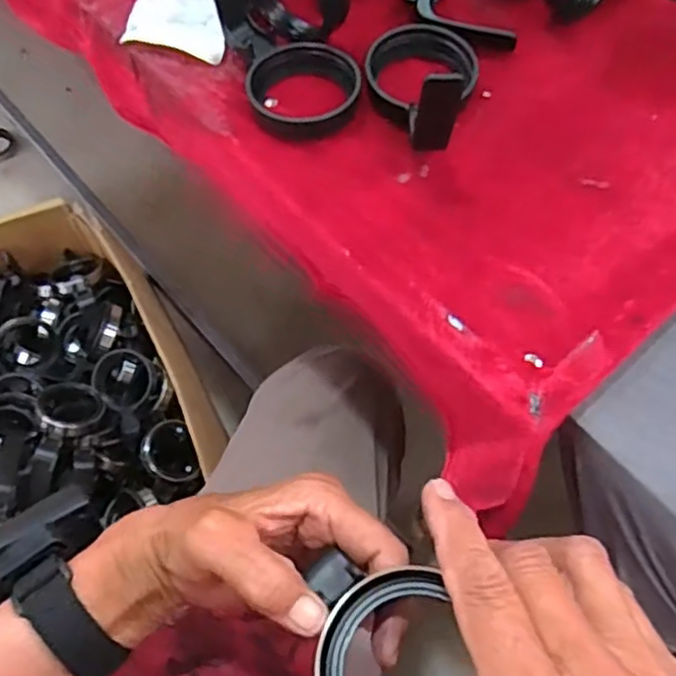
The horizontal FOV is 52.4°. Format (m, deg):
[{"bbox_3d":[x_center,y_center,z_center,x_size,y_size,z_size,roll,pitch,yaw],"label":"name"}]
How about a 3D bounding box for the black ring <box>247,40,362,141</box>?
[{"bbox_3d":[-0.021,-0.159,0.435,0.069,0.022,0.064,0,66,0],"label":"black ring"}]

